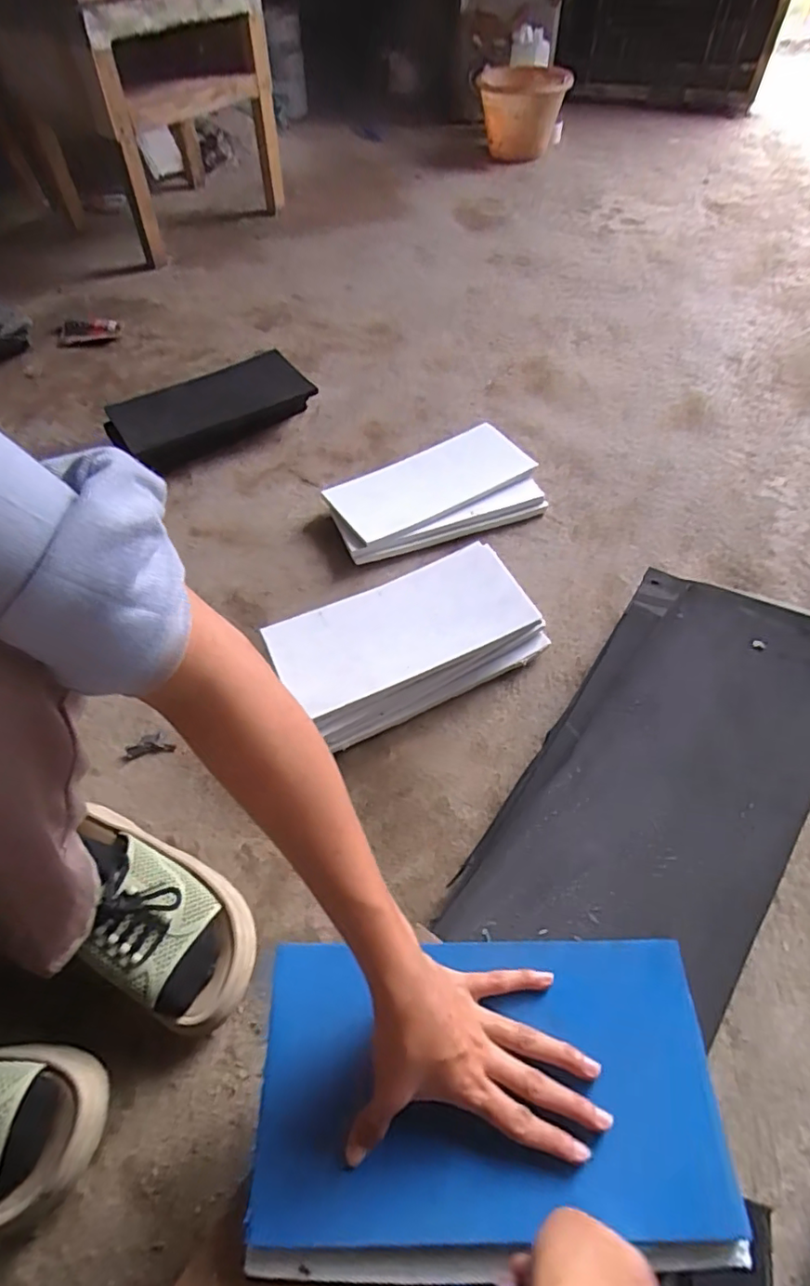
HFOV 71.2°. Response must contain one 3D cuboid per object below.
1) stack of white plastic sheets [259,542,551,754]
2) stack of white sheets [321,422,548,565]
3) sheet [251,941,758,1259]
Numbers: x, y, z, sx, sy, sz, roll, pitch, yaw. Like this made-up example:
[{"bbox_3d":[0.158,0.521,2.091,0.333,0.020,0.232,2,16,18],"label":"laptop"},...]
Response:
[{"bbox_3d":[0.001,-0.001,0.629,0.279,0.068,0.143,-24,58,-15],"label":"stack of white plastic sheets"},{"bbox_3d":[0.036,-0.209,0.791,0.291,0.038,0.168,-20,57,-12],"label":"stack of white sheets"},{"bbox_3d":[0.053,0.277,0.360,0.281,0.019,0.150,-2,55,-2],"label":"sheet"}]

